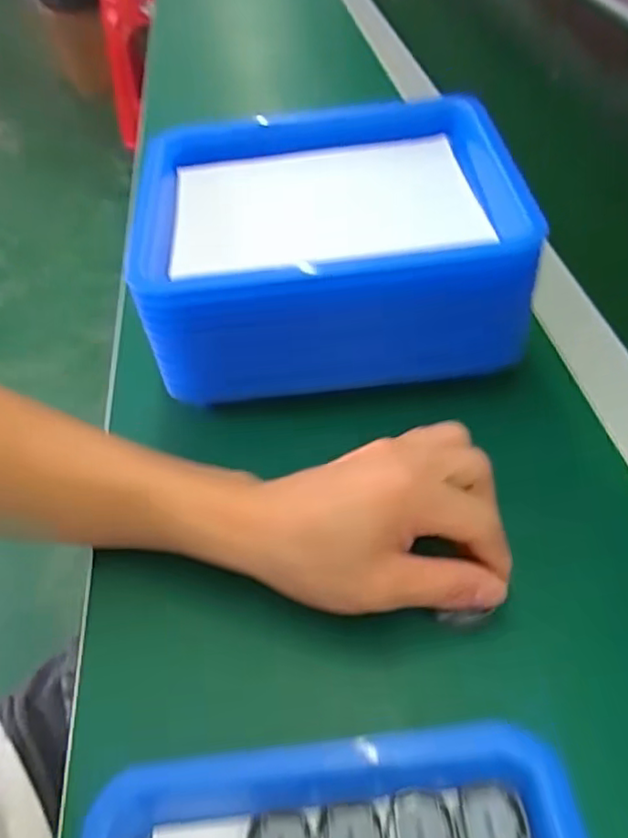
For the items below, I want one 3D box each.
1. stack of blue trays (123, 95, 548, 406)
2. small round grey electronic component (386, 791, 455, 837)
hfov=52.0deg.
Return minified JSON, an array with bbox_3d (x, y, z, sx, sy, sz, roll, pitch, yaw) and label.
[{"bbox_3d":[0.013,-0.110,0.408,0.228,0.100,0.176,-6,45,0],"label":"stack of blue trays"},{"bbox_3d":[0.039,0.151,0.234,0.024,0.004,0.027,-6,45,-1],"label":"small round grey electronic component"}]

